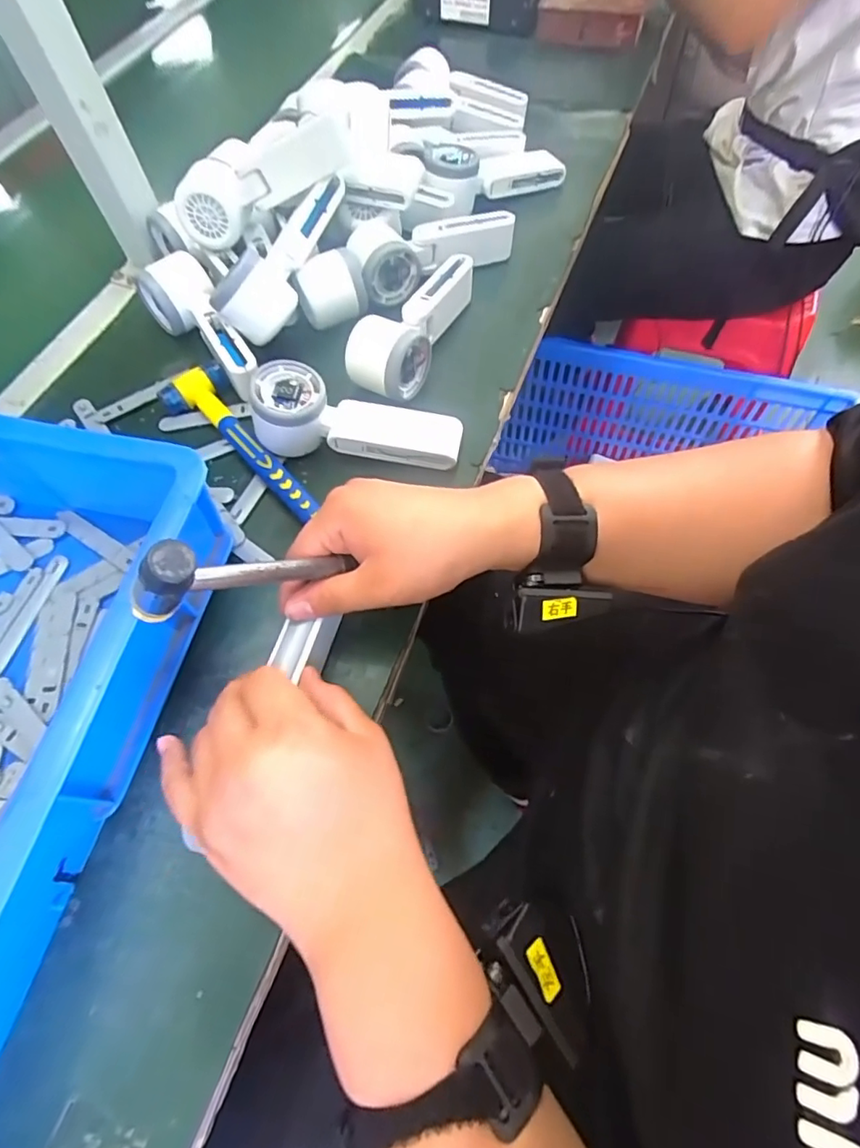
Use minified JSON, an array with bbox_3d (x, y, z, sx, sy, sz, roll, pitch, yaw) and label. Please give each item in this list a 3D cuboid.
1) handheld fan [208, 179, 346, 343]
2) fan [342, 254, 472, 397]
[{"bbox_3d":[-0.124,-0.280,0.468,0.043,0.055,0.160,25,80,15],"label":"handheld fan"},{"bbox_3d":[-0.014,-0.225,0.491,0.060,0.053,0.166,20,66,13],"label":"fan"}]

